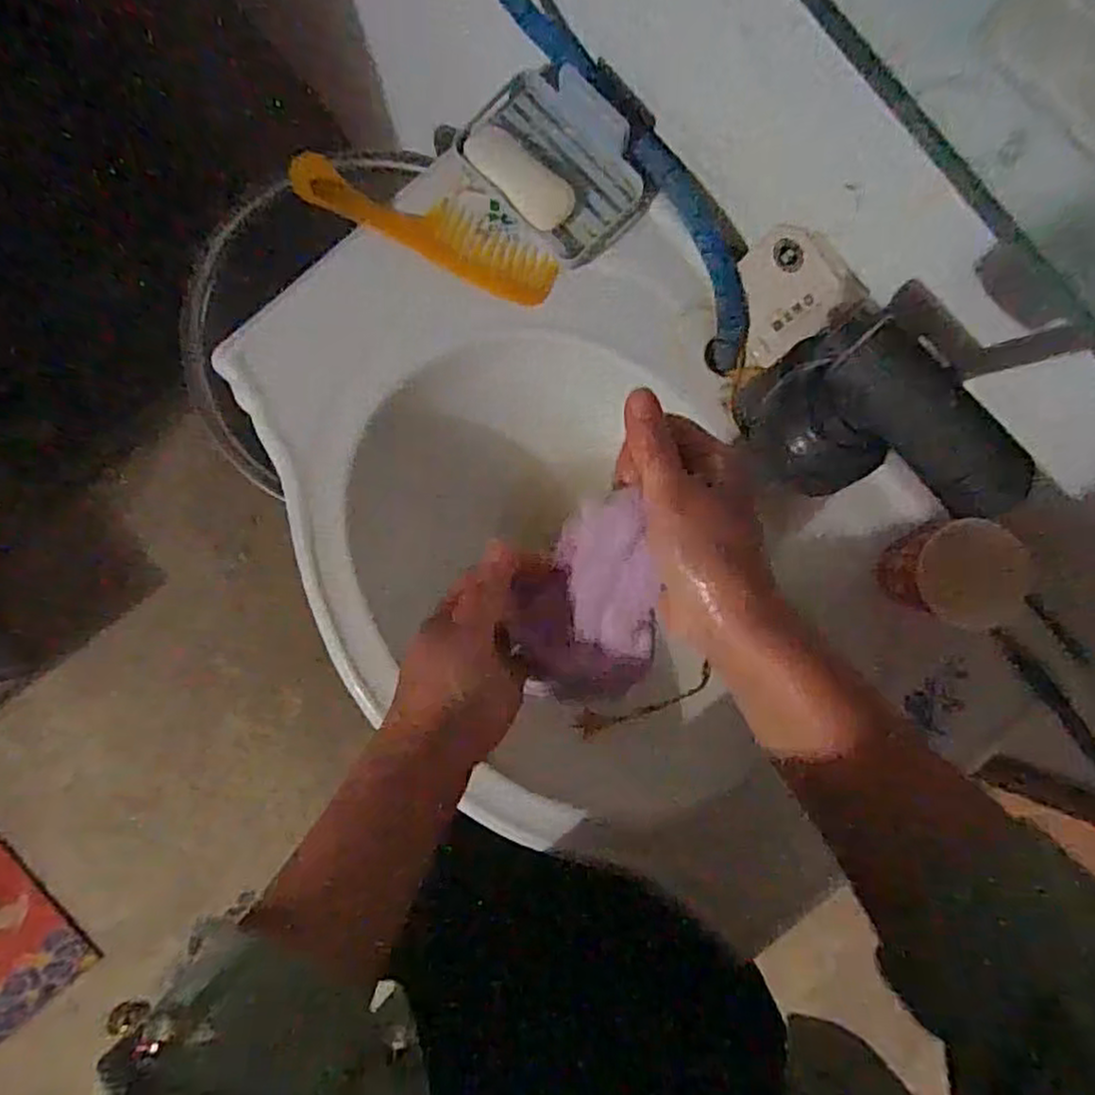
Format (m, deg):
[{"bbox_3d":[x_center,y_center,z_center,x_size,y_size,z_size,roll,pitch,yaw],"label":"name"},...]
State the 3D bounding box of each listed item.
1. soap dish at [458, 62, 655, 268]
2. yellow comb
[{"bbox_3d":[0.011,-0.280,0.521,0.132,0.027,0.099,45,103,2],"label":"soap dish"},{"bbox_3d":[-0.091,-0.239,0.527,0.205,0.011,0.043,25,85,-3],"label":"yellow comb"}]

